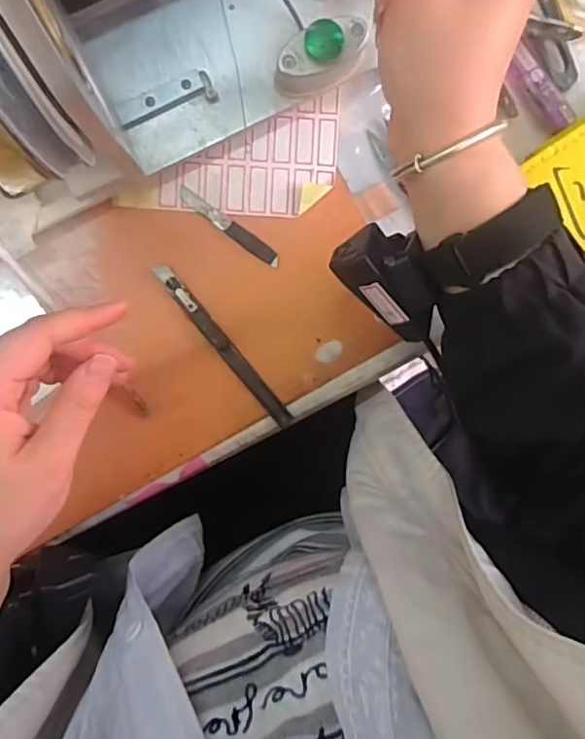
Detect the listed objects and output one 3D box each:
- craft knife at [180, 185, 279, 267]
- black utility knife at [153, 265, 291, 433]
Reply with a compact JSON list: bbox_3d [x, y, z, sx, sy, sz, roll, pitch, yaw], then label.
[{"bbox_3d":[-0.043,-0.097,0.378,0.080,0.006,0.011,36,91,-5],"label":"craft knife"},{"bbox_3d":[-0.046,-0.015,0.380,0.011,0.008,0.137,-39,95,0],"label":"black utility knife"}]

